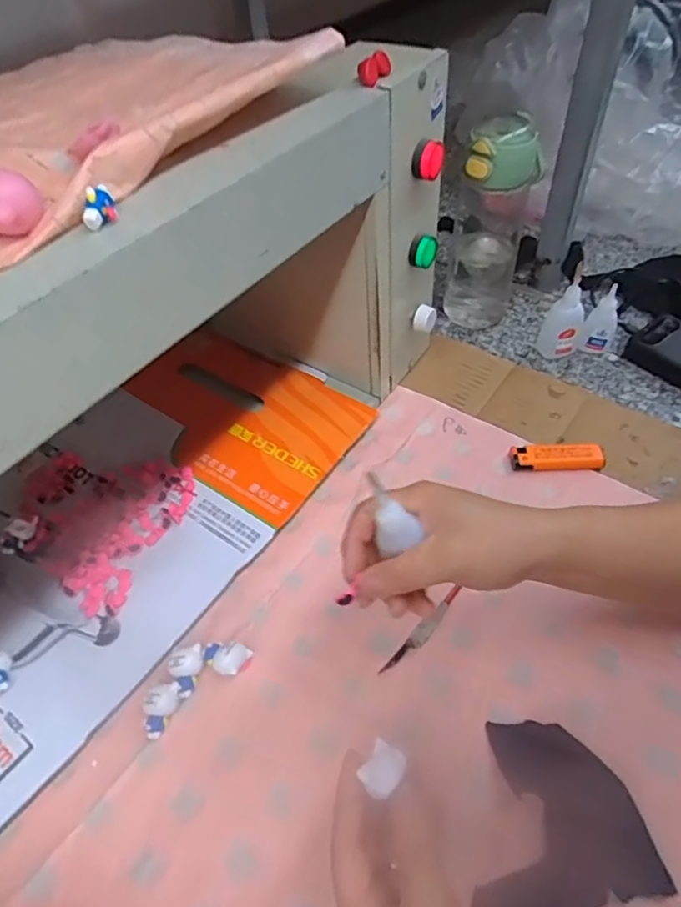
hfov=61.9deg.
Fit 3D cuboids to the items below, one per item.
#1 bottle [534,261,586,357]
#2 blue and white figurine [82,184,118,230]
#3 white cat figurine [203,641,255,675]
[{"bbox_3d":[0.240,-0.147,0.607,0.040,0.107,0.021,19,54,18],"label":"bottle"},{"bbox_3d":[-0.118,-0.119,0.277,0.016,0.017,0.012,-16,51,-9],"label":"blue and white figurine"},{"bbox_3d":[-0.083,0.145,0.412,0.035,0.013,0.025,21,55,20],"label":"white cat figurine"}]

